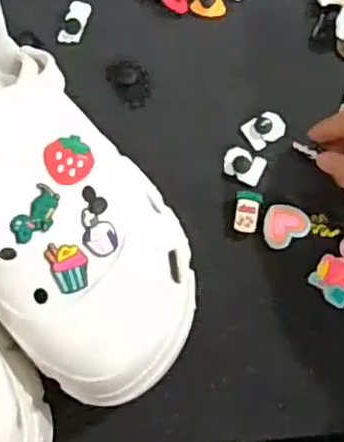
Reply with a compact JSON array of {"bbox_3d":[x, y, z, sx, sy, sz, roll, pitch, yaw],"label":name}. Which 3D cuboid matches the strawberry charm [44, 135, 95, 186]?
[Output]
[{"bbox_3d":[-0.054,-0.032,0.337,0.025,0.004,0.025,1,86,-16],"label":"strawberry charm"}]

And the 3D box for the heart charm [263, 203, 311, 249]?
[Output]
[{"bbox_3d":[0.072,0.004,0.406,0.028,0.005,0.027,0,78,1],"label":"heart charm"}]

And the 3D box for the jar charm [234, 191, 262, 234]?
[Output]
[{"bbox_3d":[0.048,-0.006,0.407,0.016,0.007,0.025,4,78,2],"label":"jar charm"}]

